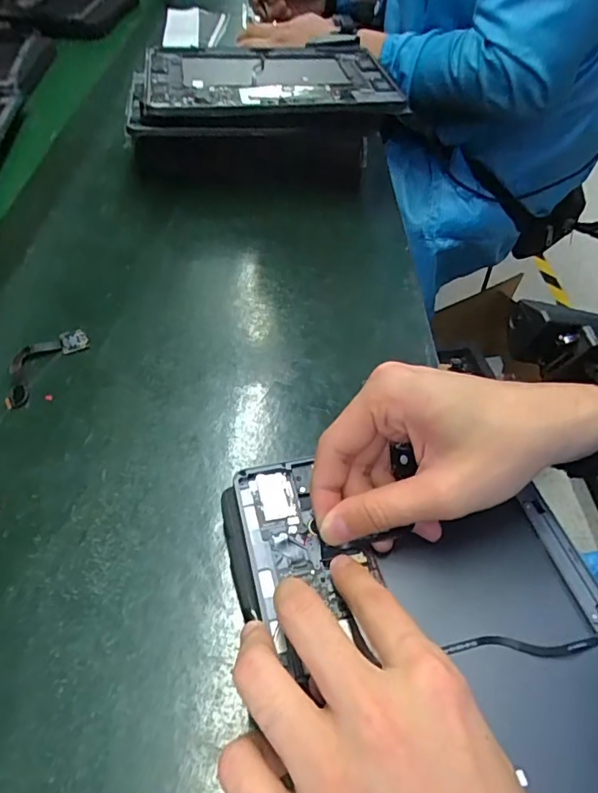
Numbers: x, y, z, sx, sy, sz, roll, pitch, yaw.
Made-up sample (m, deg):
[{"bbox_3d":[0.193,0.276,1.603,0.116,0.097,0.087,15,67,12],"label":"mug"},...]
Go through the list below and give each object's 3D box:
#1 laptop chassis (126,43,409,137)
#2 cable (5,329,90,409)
[{"bbox_3d":[-0.041,-0.339,0.562,0.289,0.031,0.190,-6,51,-7],"label":"laptop chassis"},{"bbox_3d":[-0.190,-0.026,0.372,0.037,0.004,0.080,22,50,12],"label":"cable"}]

